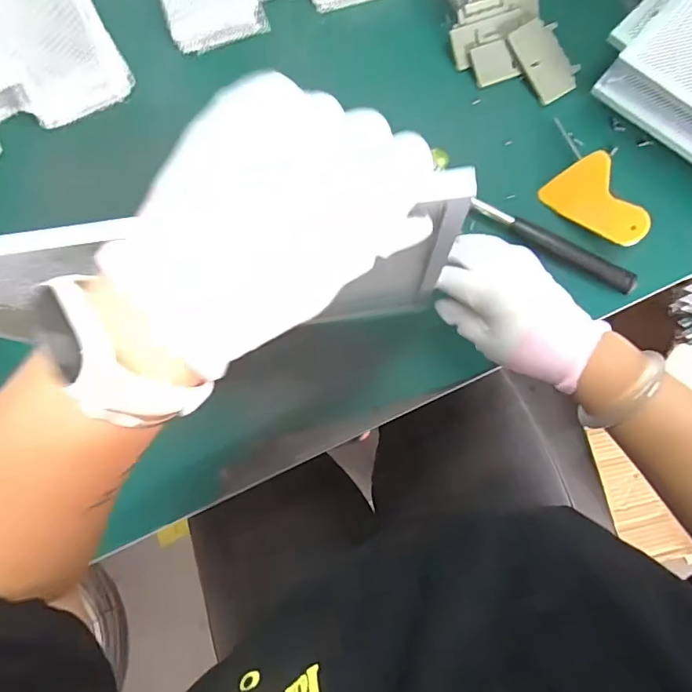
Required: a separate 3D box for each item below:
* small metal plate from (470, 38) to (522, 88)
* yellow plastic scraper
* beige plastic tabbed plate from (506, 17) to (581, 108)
[{"bbox_3d":[0.164,-0.312,0.549,0.045,0.004,0.041,-16,96,8],"label":"small metal plate"},{"bbox_3d":[0.251,-0.141,0.505,0.068,0.009,0.099,-31,76,28],"label":"yellow plastic scraper"},{"bbox_3d":[0.218,-0.314,0.545,0.052,0.005,0.086,-30,90,0],"label":"beige plastic tabbed plate"}]

